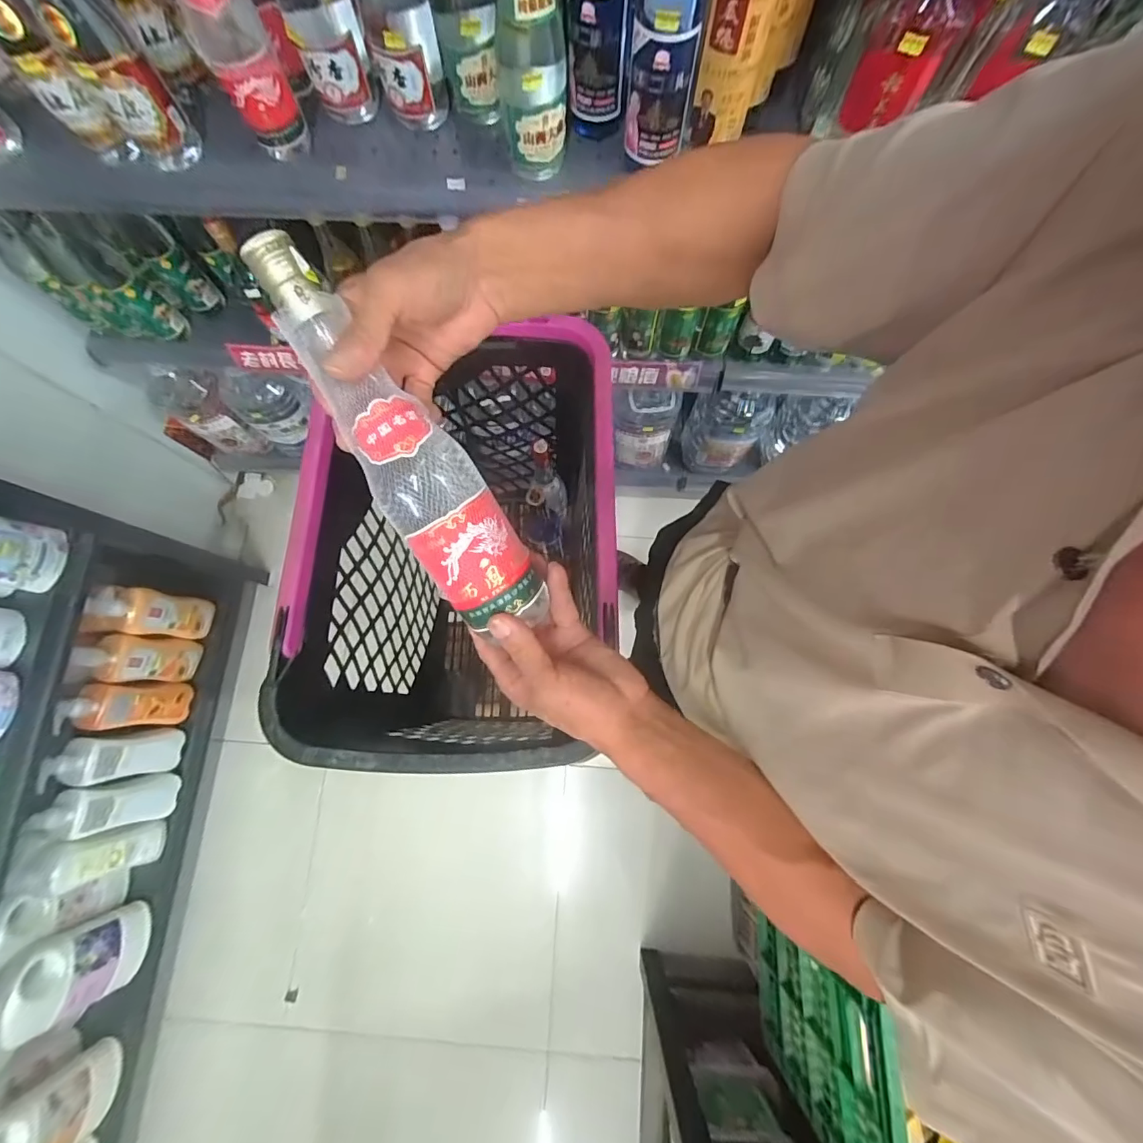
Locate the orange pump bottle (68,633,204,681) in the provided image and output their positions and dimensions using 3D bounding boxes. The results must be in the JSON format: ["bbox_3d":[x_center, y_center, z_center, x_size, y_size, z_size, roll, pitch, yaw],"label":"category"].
[{"bbox_3d":[-0.874,0.178,1.016,0.070,0.221,0.086,-1,77,1],"label":"orange pump bottle"}]

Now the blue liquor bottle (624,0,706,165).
[{"bbox_3d":[0.091,-0.529,0.448,0.063,0.237,0.078,5,77,3],"label":"blue liquor bottle"}]

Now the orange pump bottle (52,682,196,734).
[{"bbox_3d":[-0.897,0.274,1.010,0.064,0.233,0.085,-1,77,1],"label":"orange pump bottle"}]

